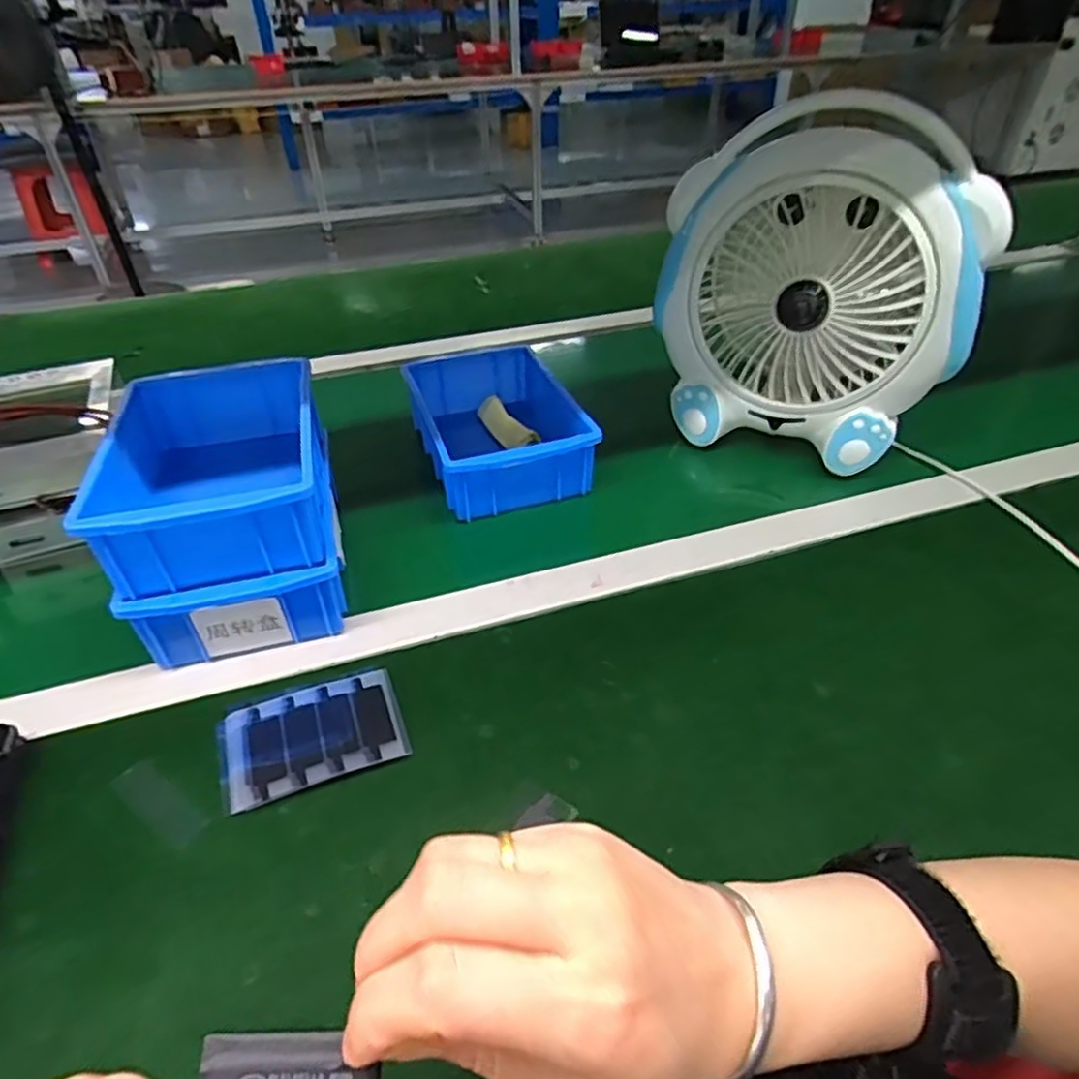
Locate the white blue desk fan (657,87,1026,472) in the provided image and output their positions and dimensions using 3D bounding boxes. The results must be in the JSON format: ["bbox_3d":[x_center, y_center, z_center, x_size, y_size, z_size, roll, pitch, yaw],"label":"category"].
[{"bbox_3d":[0.229,-0.200,0.598,0.259,0.269,0.114,22,44,25],"label":"white blue desk fan"}]

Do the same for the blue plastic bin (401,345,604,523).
[{"bbox_3d":[-0.043,-0.110,0.642,0.132,0.064,0.207,-11,39,-16],"label":"blue plastic bin"}]

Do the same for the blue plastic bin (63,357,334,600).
[{"bbox_3d":[-0.223,-0.053,0.485,0.135,0.066,0.205,-10,41,-10],"label":"blue plastic bin"}]

